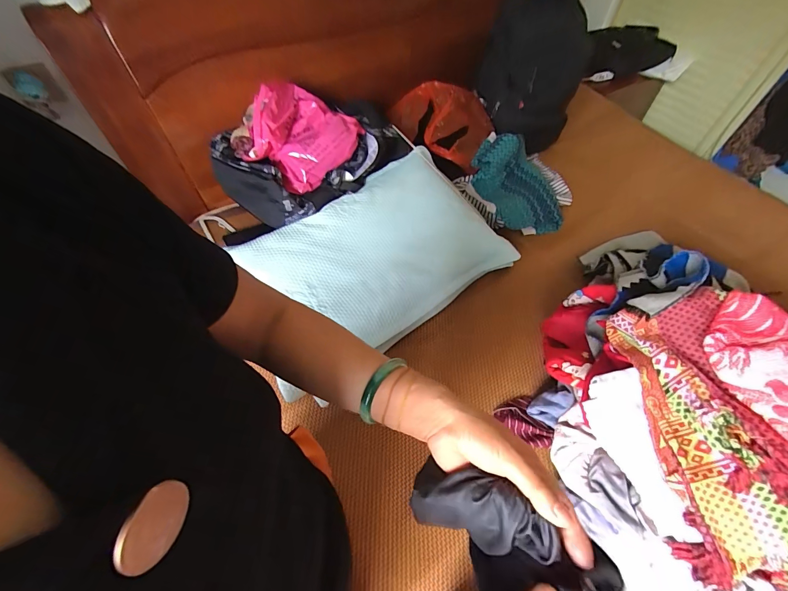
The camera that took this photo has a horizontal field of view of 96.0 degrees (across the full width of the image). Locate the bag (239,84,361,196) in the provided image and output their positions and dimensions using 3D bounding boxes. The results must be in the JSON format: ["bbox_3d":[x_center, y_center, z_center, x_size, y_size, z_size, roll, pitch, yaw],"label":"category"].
[{"bbox_3d":[-0.263,-0.442,0.977,0.249,0.160,0.271,28,61,18],"label":"bag"}]

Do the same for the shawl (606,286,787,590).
[{"bbox_3d":[0.532,0.207,0.581,0.257,0.103,0.447,1,56,1],"label":"shawl"}]

